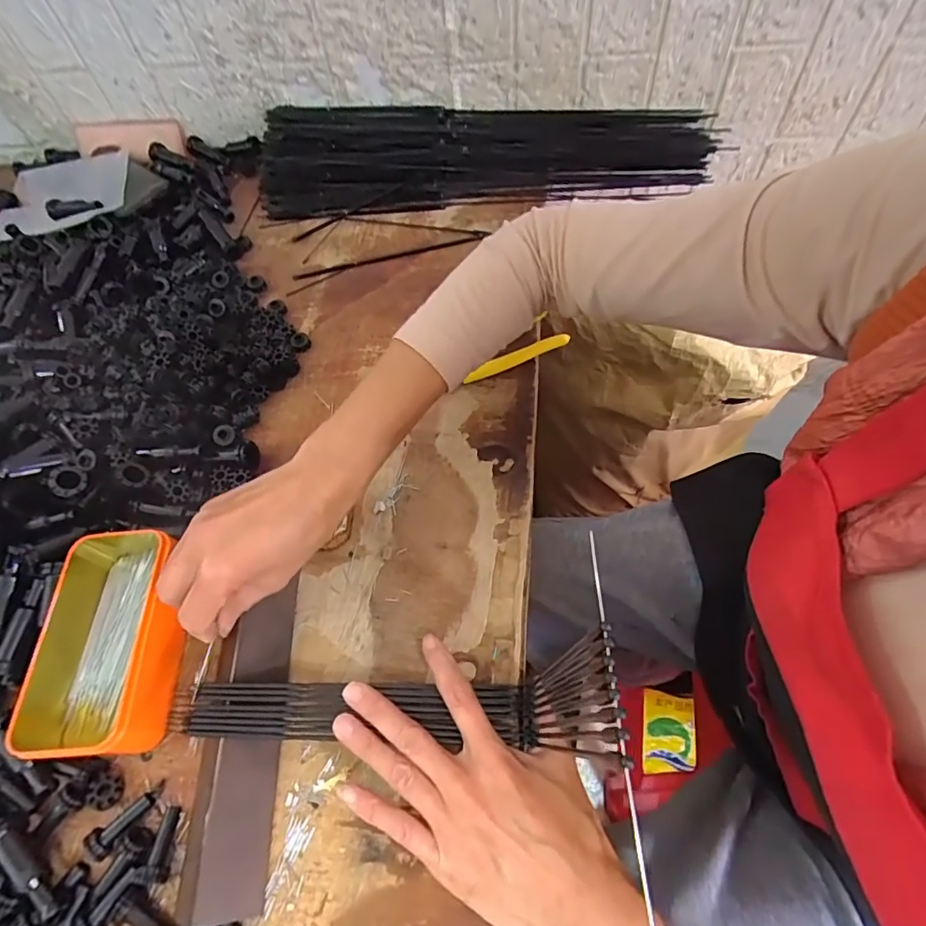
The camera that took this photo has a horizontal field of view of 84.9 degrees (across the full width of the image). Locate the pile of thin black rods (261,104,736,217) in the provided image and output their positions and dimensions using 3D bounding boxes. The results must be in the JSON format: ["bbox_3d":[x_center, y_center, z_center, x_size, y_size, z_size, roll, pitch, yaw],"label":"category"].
[{"bbox_3d":[0.027,-0.370,0.611,0.542,0.073,0.130,0,60,2],"label":"pile of thin black rods"}]

